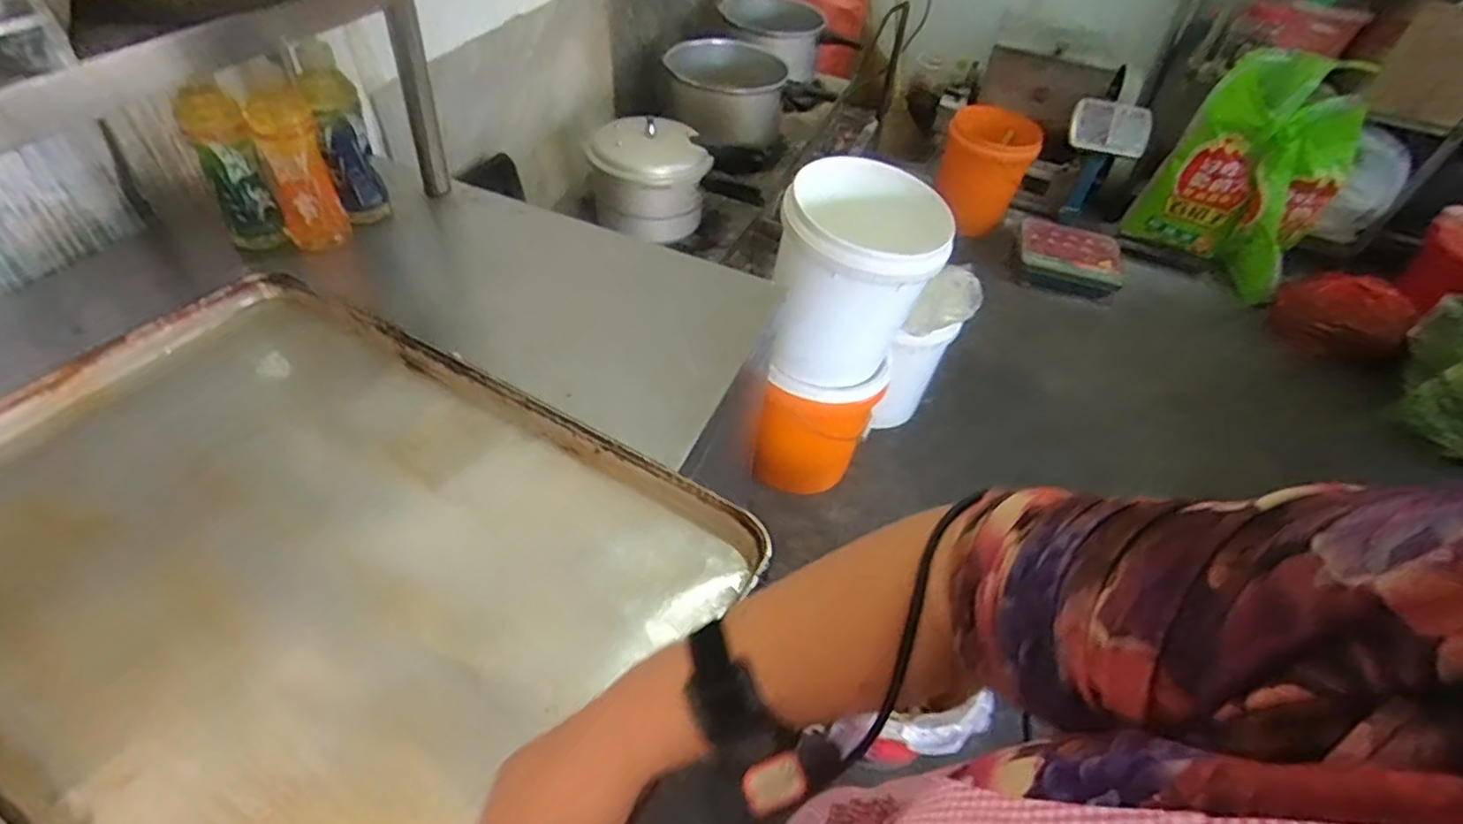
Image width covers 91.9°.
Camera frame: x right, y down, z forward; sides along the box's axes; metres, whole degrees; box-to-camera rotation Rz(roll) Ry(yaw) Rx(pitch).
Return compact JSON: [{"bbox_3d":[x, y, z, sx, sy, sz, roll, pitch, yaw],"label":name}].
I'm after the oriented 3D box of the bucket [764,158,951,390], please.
[{"bbox_3d":[0.253,-0.265,1.431,0.308,0.380,0.351,19,46,14],"label":"bucket"}]

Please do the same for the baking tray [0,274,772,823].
[{"bbox_3d":[-0.309,0.107,0.523,0.591,0.047,0.394,24,47,18],"label":"baking tray"}]

